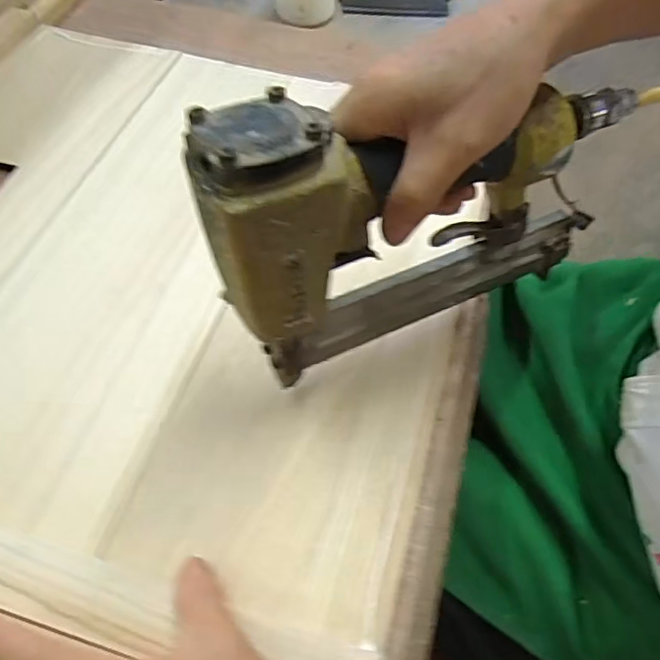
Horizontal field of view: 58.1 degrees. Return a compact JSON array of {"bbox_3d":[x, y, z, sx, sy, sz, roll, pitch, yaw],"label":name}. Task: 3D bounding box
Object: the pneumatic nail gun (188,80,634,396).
[{"bbox_3d":[0.051,-0.061,0.312,0.234,0.144,0.054,-19,58,-16],"label":"pneumatic nail gun"}]

